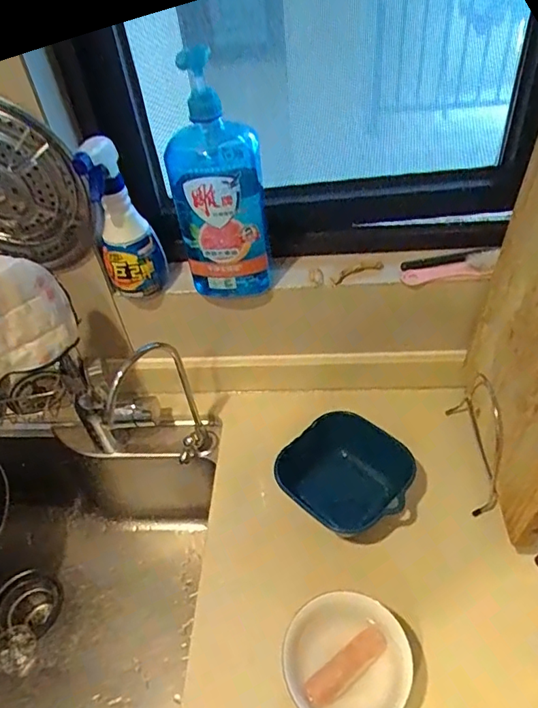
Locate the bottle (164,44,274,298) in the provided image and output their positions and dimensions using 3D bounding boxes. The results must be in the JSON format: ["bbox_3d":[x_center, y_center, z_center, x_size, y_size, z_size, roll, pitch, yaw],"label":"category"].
[{"bbox_3d":[-0.064,-0.185,0.638,0.105,0.251,0.080,-12,45,-5],"label":"bottle"}]

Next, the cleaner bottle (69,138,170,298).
[{"bbox_3d":[-0.190,-0.170,0.664,0.082,0.207,0.074,-18,45,-11],"label":"cleaner bottle"}]

